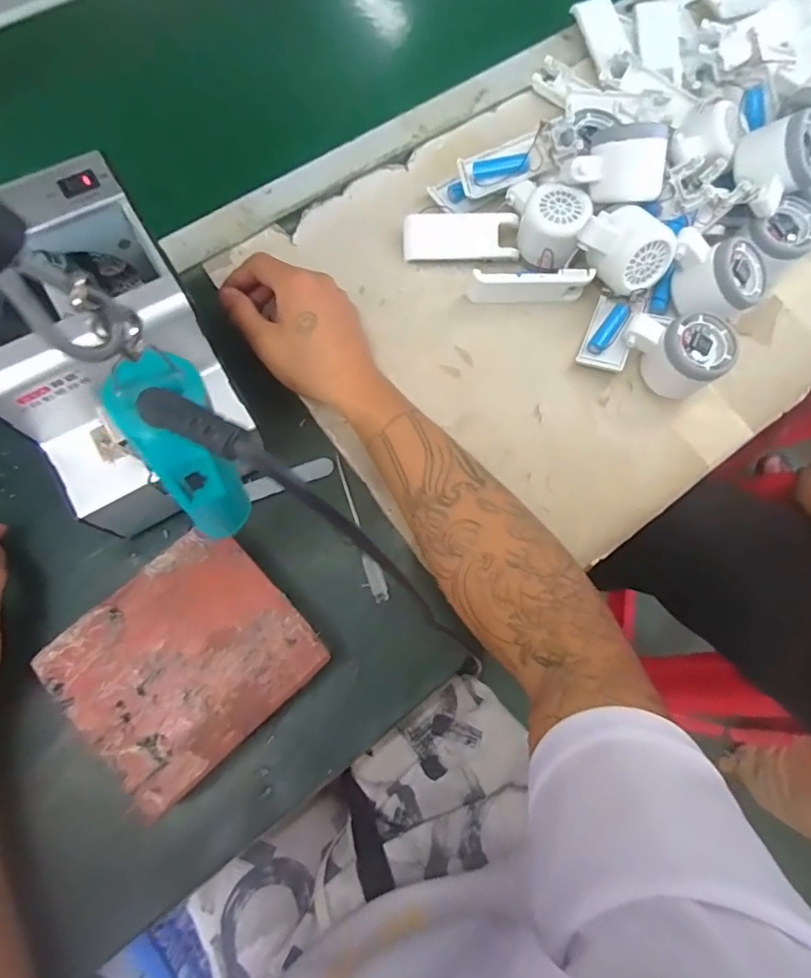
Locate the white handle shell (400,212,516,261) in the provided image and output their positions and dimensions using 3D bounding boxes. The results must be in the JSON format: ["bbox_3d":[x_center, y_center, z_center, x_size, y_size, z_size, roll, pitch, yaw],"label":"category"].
[{"bbox_3d":[0.049,-0.227,0.492,0.101,0.014,0.039,0,102,-1],"label":"white handle shell"}]

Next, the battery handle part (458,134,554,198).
[{"bbox_3d":[0.088,-0.291,0.486,0.078,0.015,0.036,-13,74,16],"label":"battery handle part"}]

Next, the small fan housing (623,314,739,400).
[{"bbox_3d":[0.227,-0.117,0.459,0.082,0.057,0.053,42,76,8],"label":"small fan housing"}]

